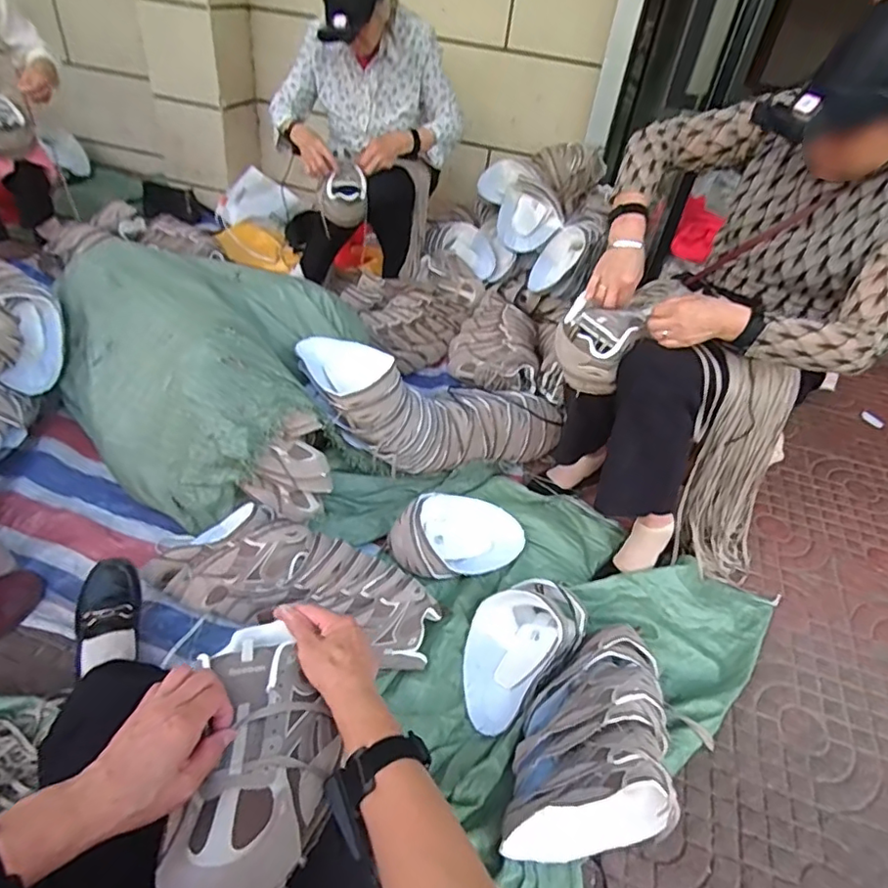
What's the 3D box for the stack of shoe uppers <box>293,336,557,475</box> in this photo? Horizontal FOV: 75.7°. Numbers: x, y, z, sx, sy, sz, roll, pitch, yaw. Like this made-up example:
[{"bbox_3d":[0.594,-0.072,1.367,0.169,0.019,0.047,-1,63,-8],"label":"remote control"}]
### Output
[{"bbox_3d":[-0.029,-0.065,1.329,0.628,0.214,0.223,13,40,-20],"label":"stack of shoe uppers"}]

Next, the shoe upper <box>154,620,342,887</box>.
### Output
[{"bbox_3d":[-0.165,0.268,0.491,0.127,0.048,0.253,3,41,-5],"label":"shoe upper"}]

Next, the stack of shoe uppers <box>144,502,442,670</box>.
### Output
[{"bbox_3d":[-0.259,0.244,0.997,0.488,0.158,0.196,21,41,15],"label":"stack of shoe uppers"}]

